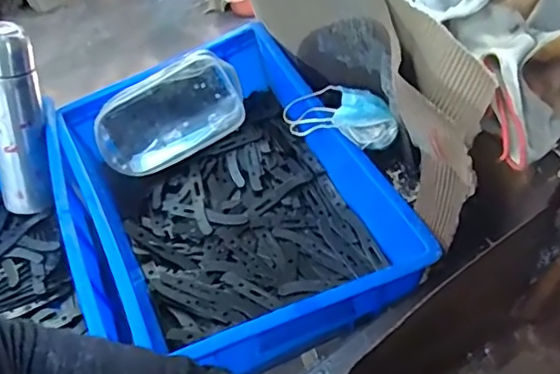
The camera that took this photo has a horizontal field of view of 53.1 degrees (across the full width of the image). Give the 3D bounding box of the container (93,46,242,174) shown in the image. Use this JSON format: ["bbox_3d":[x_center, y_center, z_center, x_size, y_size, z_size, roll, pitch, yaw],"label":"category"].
[{"bbox_3d":[-0.146,-0.096,0.747,0.194,0.113,0.038,-29,23,0],"label":"container"}]

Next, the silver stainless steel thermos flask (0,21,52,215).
[{"bbox_3d":[-0.323,-0.077,0.691,0.056,0.242,0.053,15,30,15],"label":"silver stainless steel thermos flask"}]

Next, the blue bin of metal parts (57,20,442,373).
[{"bbox_3d":[-0.061,0.011,0.669,0.315,0.126,0.404,-22,56,-10],"label":"blue bin of metal parts"}]

